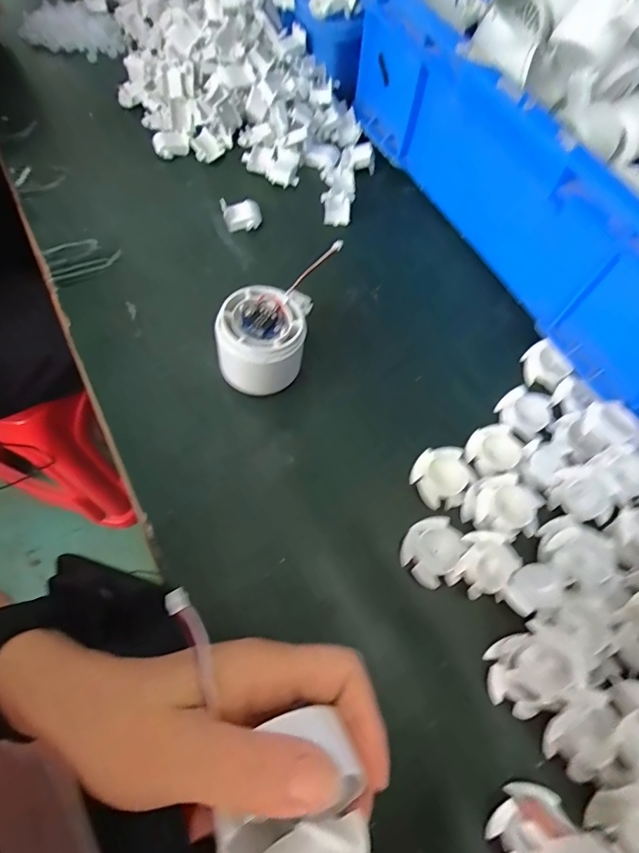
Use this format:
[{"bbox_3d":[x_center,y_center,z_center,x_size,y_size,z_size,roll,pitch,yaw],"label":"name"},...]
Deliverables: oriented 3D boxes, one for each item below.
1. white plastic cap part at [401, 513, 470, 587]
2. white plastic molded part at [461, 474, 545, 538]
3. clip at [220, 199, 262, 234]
[{"bbox_3d":[0.072,0.079,0.289,0.035,0.013,0.041,42,70,14],"label":"white plastic cap part"},{"bbox_3d":[0.119,0.050,0.291,0.042,0.014,0.038,11,66,1],"label":"white plastic molded part"},{"bbox_3d":[-0.068,-0.186,0.395,0.033,0.020,0.023,-12,68,-9],"label":"clip"}]

